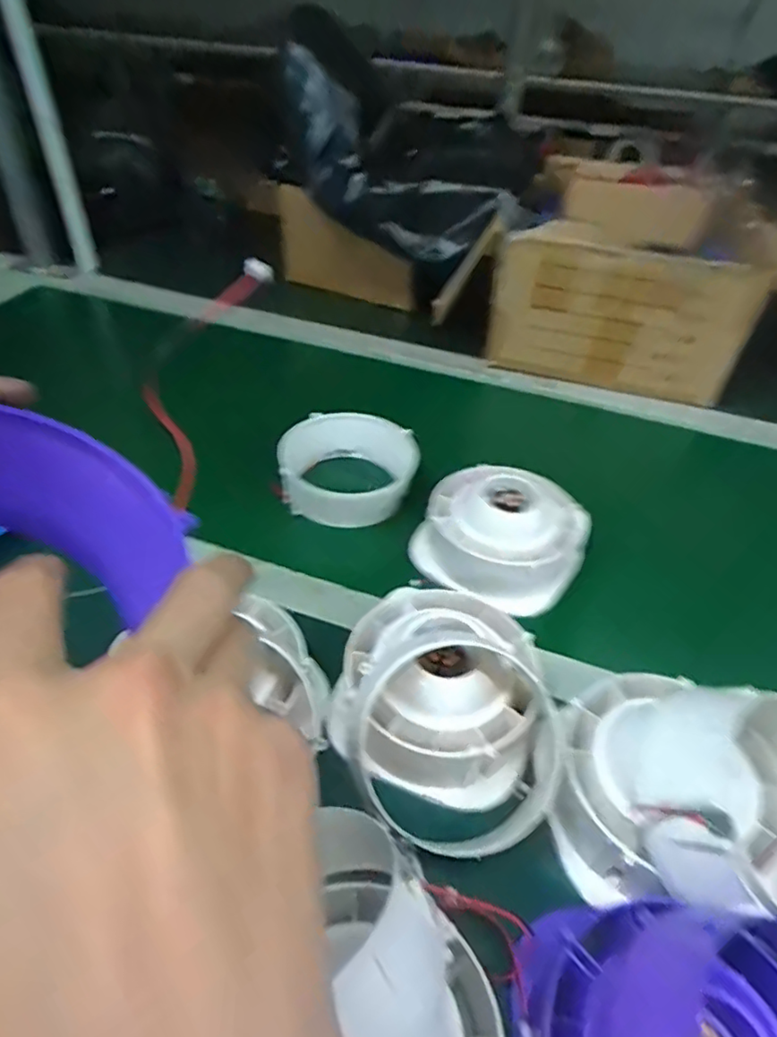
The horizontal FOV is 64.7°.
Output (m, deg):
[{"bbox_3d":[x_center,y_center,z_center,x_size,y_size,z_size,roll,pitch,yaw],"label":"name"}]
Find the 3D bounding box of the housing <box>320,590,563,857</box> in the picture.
[{"bbox_3d":[0.035,0.125,0.413,0.140,0.075,0.161,-2,43,-6],"label":"housing"}]

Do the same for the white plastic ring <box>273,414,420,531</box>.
[{"bbox_3d":[-0.040,-0.052,0.626,0.130,0.059,0.130,2,43,-2],"label":"white plastic ring"}]

